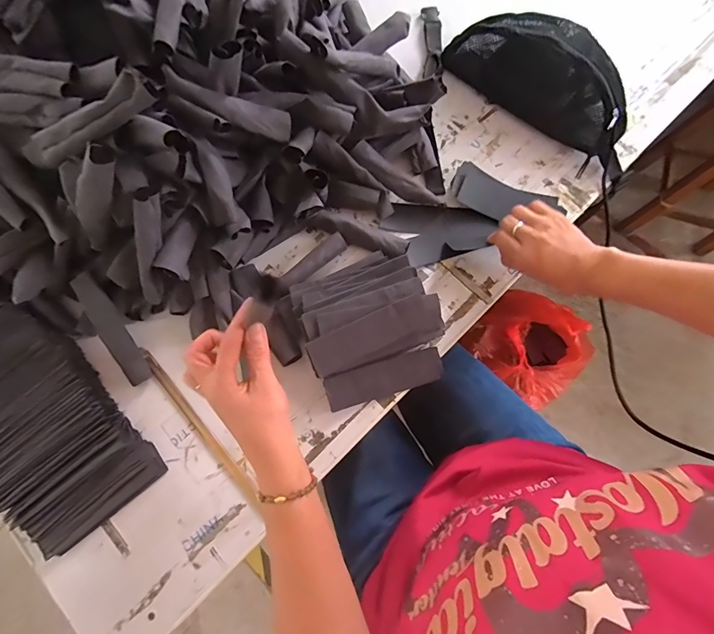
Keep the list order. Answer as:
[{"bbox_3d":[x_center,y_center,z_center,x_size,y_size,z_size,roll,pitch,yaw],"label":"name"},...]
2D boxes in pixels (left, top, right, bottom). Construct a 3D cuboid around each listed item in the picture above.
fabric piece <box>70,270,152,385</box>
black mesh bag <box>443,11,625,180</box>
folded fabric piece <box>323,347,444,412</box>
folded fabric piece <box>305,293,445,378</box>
[{"bbox_3d":[-0.306,0.017,0.494,0.032,0.010,0.145,-26,102,-5],"label":"fabric piece"},{"bbox_3d":[0.293,-0.350,0.566,0.144,0.087,0.312,-41,80,-8],"label":"black mesh bag"},{"bbox_3d":[0.036,0.076,0.495,0.148,0.017,0.047,-18,97,-9],"label":"folded fabric piece"},{"bbox_3d":[0.026,0.023,0.473,0.166,0.007,0.061,-23,112,-9],"label":"folded fabric piece"}]

